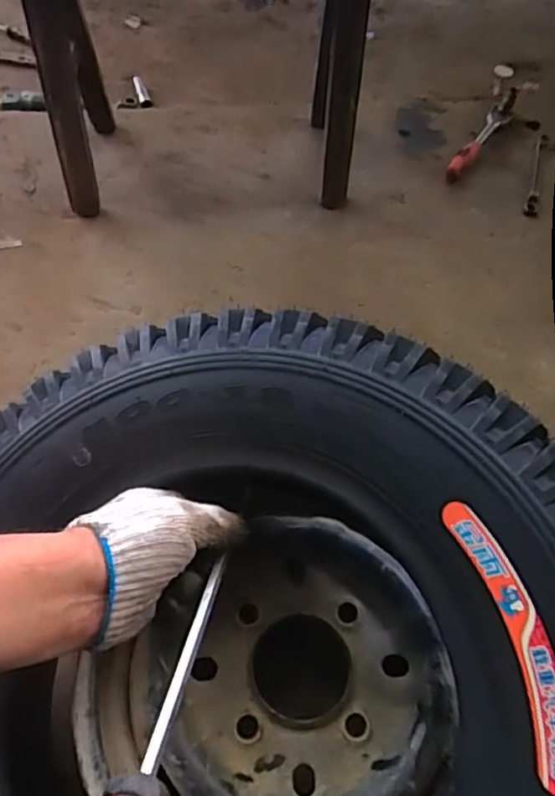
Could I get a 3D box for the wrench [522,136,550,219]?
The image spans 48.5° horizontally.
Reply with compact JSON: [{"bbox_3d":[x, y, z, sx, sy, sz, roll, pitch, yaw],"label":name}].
[{"bbox_3d":[0.416,-0.360,0.987,0.021,0.008,0.231,18,57,8],"label":"wrench"}]

